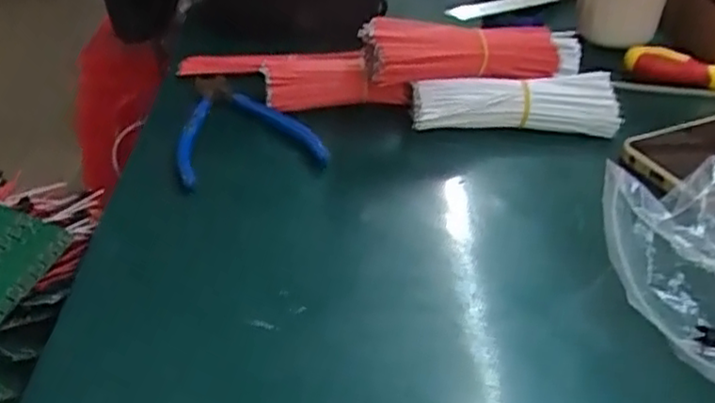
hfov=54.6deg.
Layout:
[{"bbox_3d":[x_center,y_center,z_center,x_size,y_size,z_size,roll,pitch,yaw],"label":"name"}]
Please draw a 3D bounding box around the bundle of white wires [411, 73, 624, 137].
[{"bbox_3d":[0.115,-0.071,0.509,0.148,0.032,0.040,5,35,4],"label":"bundle of white wires"}]

